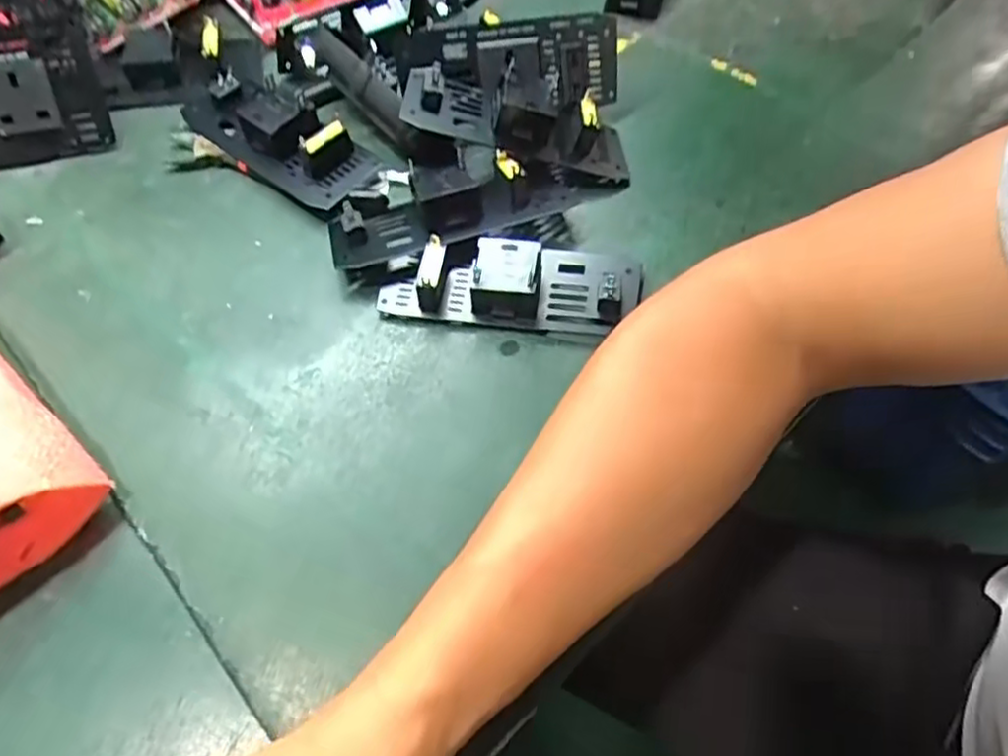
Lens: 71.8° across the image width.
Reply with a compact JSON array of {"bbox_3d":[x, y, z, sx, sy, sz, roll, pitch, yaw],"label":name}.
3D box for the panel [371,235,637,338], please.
[{"bbox_3d":[0.005,-0.055,0.378,0.136,0.029,0.052,7,58,3],"label":"panel"}]

